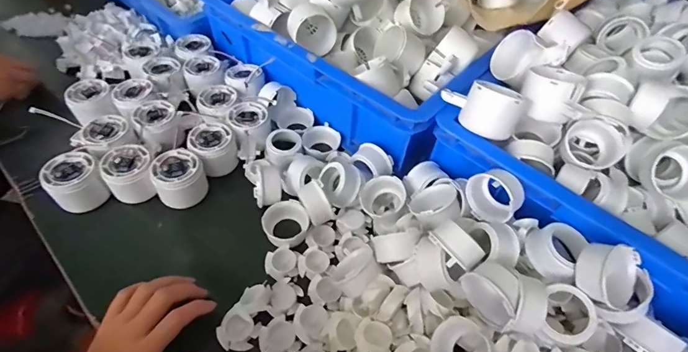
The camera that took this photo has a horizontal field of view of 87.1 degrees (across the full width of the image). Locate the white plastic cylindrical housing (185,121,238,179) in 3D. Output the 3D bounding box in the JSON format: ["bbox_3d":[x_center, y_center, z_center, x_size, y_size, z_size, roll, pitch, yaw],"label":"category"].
[{"bbox_3d":[-0.174,-0.035,0.482,0.056,0.043,0.063,-25,58,-22],"label":"white plastic cylindrical housing"}]

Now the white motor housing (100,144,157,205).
[{"bbox_3d":[-0.261,0.001,0.445,0.055,0.047,0.063,-16,55,-16],"label":"white motor housing"}]

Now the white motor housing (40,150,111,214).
[{"bbox_3d":[-0.319,0.010,0.434,0.058,0.051,0.058,-34,62,-27],"label":"white motor housing"}]

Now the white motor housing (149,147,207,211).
[{"bbox_3d":[-0.203,0.007,0.446,0.062,0.048,0.064,-30,60,-24],"label":"white motor housing"}]

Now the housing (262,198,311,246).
[{"bbox_3d":[-0.069,0.057,0.437,0.053,0.030,0.052,2,52,-3],"label":"housing"}]

